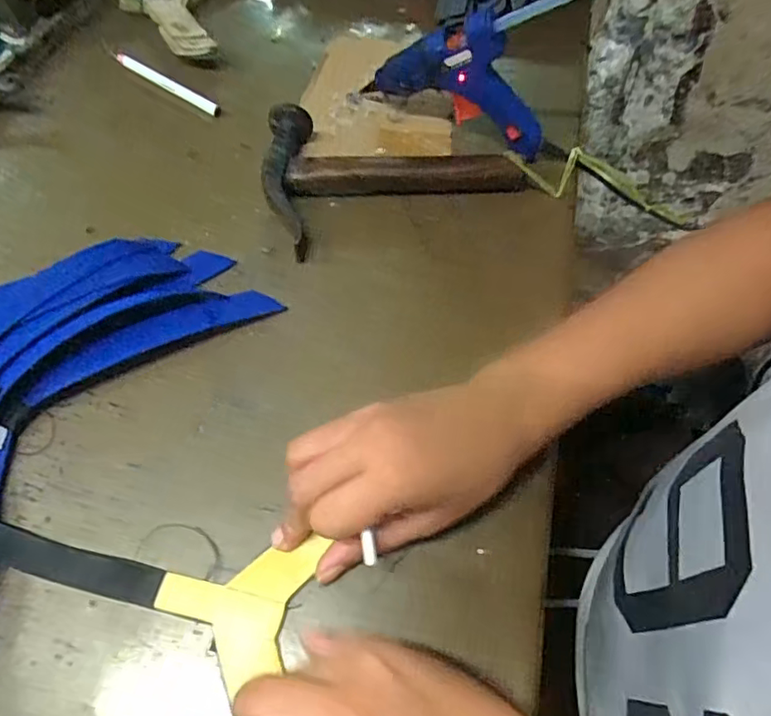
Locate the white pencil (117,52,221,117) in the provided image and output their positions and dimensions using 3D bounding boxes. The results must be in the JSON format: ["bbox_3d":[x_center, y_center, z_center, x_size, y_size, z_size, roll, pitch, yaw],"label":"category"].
[{"bbox_3d":[-0.177,-0.225,0.465,0.112,0.010,0.009,32,64,15],"label":"white pencil"}]

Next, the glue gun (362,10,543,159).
[{"bbox_3d":[0.051,-0.202,0.408,0.140,0.098,0.026,24,62,11],"label":"glue gun"}]

